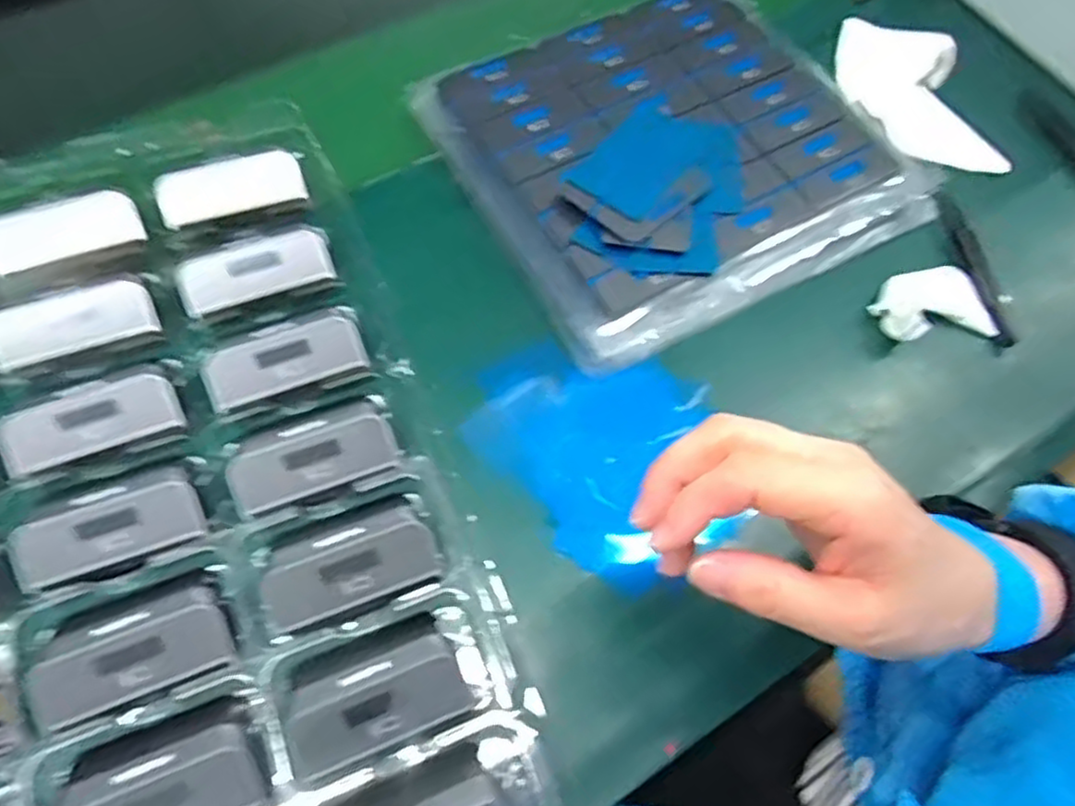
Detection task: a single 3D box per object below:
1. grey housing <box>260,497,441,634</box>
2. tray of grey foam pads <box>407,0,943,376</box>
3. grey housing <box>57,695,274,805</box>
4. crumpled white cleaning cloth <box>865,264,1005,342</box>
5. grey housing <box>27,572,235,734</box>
[{"bbox_3d":[-0.084,0.073,0.320,0.077,0.015,0.039,-18,88,-9],"label":"grey housing"},{"bbox_3d":[0.083,-0.162,0.449,0.255,0.028,0.233,-26,67,-15],"label":"tray of grey foam pads"},{"bbox_3d":[-0.149,0.149,0.277,0.081,0.017,0.044,-20,65,-12],"label":"grey housing"},{"bbox_3d":[0.230,-0.057,0.415,0.064,0.021,0.042,-9,63,-7],"label":"crumpled white cleaning cloth"},{"bbox_3d":[-0.171,0.103,0.300,0.081,0.015,0.040,-18,65,-12],"label":"grey housing"}]

